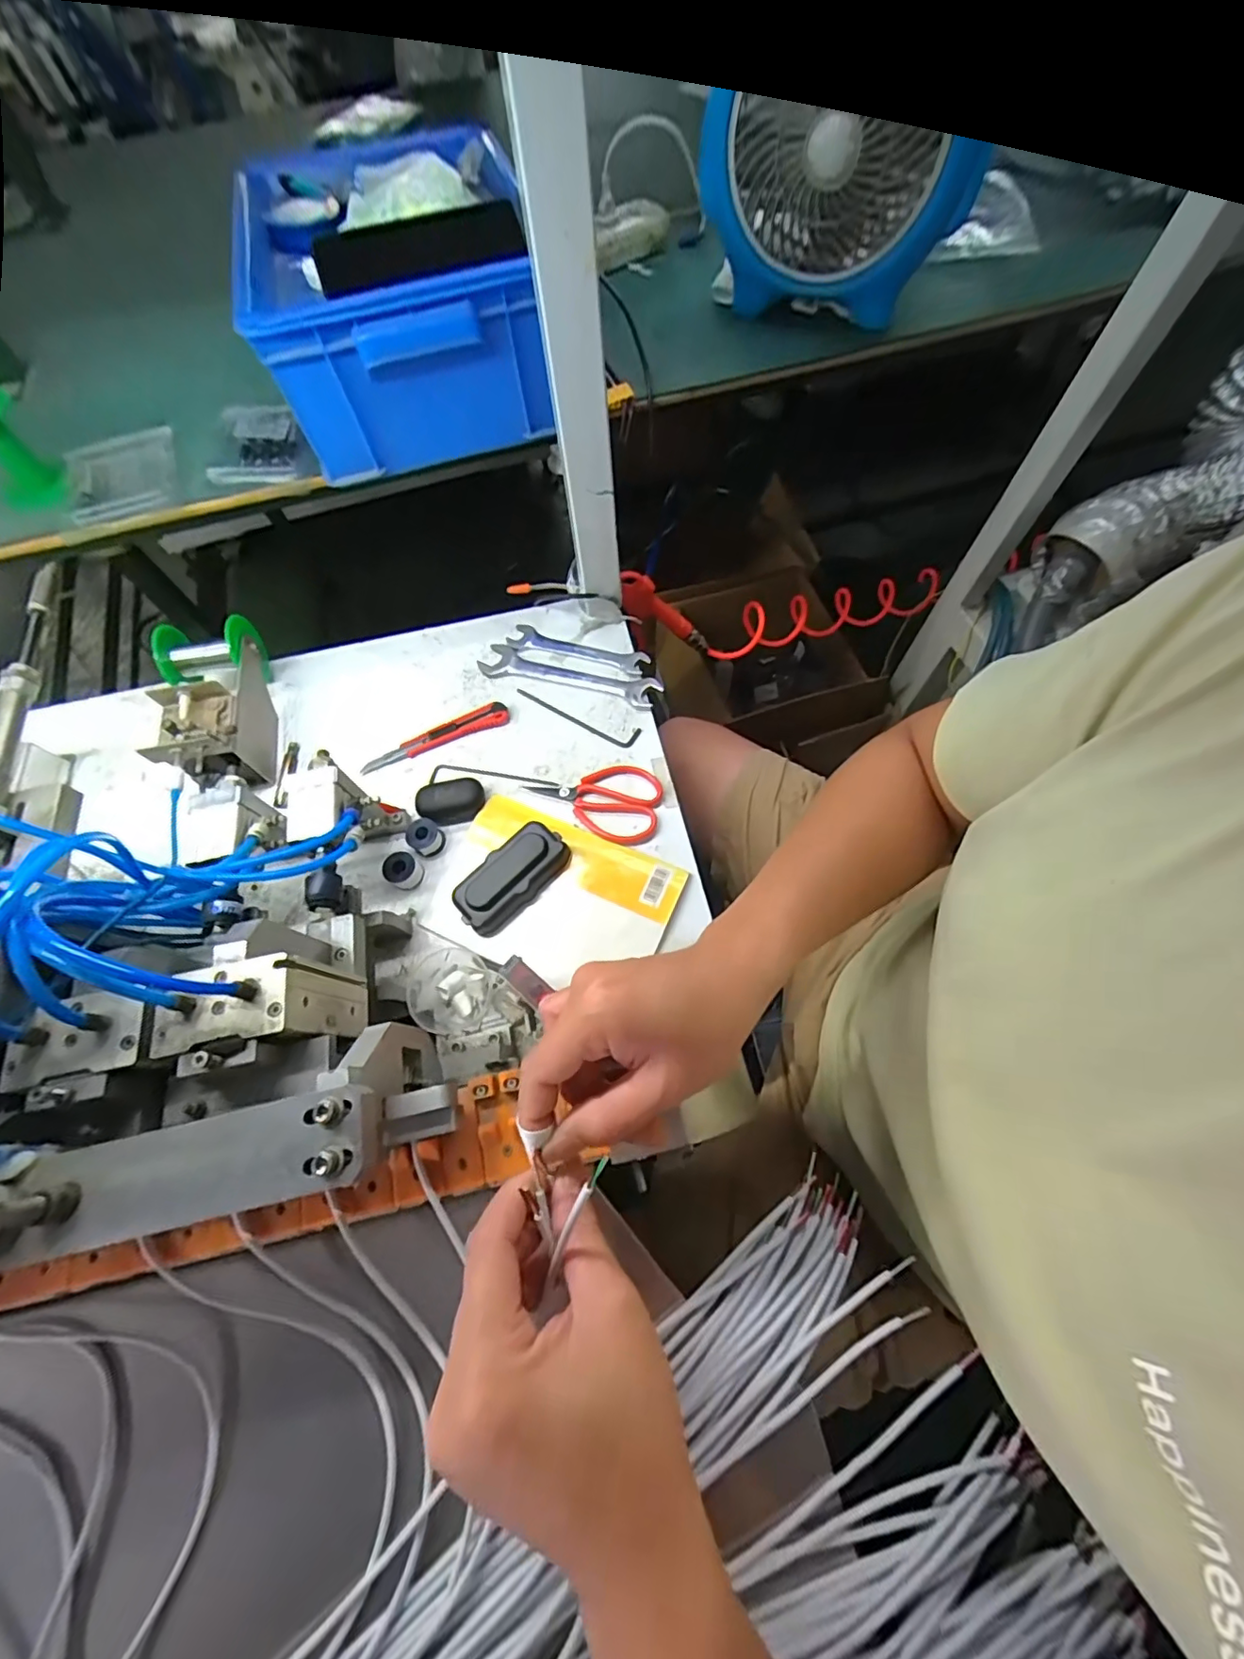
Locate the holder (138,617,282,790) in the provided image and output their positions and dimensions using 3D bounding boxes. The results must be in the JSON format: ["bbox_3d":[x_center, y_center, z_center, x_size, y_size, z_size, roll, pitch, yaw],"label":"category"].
[{"bbox_3d":[-0.399,-0.120,0.552,0.089,0.085,0.174,-14,66,-4],"label":"holder"}]

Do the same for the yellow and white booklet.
[{"bbox_3d":[-0.062,0.058,0.496,0.205,0.010,0.138,21,68,12],"label":"yellow and white booklet"}]

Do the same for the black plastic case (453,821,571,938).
[{"bbox_3d":[-0.097,0.043,0.495,0.055,0.028,0.105,39,73,18],"label":"black plastic case"}]

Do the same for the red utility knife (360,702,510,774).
[{"bbox_3d":[-0.190,-0.095,0.569,0.153,0.011,0.020,-22,67,-7],"label":"red utility knife"}]

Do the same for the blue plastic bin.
[{"bbox_3d":[-0.210,-0.495,0.520,0.224,0.132,0.303,-12,66,-3],"label":"blue plastic bin"}]

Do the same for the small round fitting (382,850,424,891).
[{"bbox_3d":[-0.200,0.035,0.506,0.033,0.025,0.030,-1,66,2],"label":"small round fitting"}]

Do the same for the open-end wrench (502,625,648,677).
[{"bbox_3d":[-0.048,-0.196,0.610,0.156,0.008,0.029,17,68,10],"label":"open-end wrench"}]

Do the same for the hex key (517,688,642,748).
[{"bbox_3d":[-0.048,-0.118,0.580,0.140,0.004,0.026,25,69,13],"label":"hex key"}]

